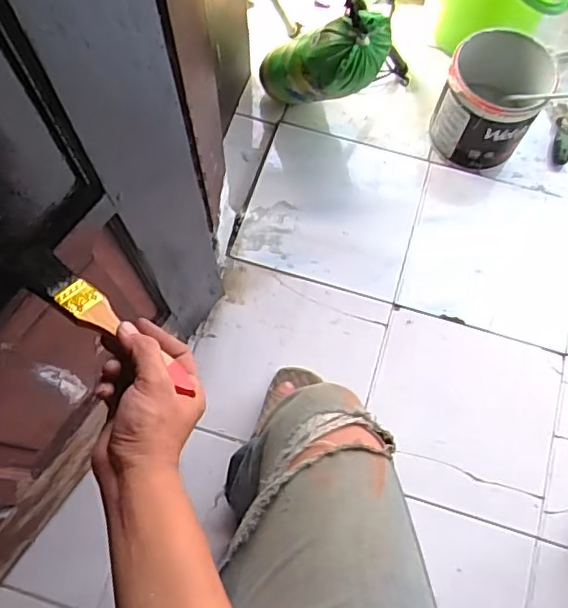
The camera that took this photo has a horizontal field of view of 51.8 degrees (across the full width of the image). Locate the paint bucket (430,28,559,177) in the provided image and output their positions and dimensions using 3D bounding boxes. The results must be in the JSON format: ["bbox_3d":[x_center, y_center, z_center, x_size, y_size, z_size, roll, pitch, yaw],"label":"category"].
[{"bbox_3d":[0.393,-0.389,1.123,0.181,0.185,0.217,31,73,9],"label":"paint bucket"}]

